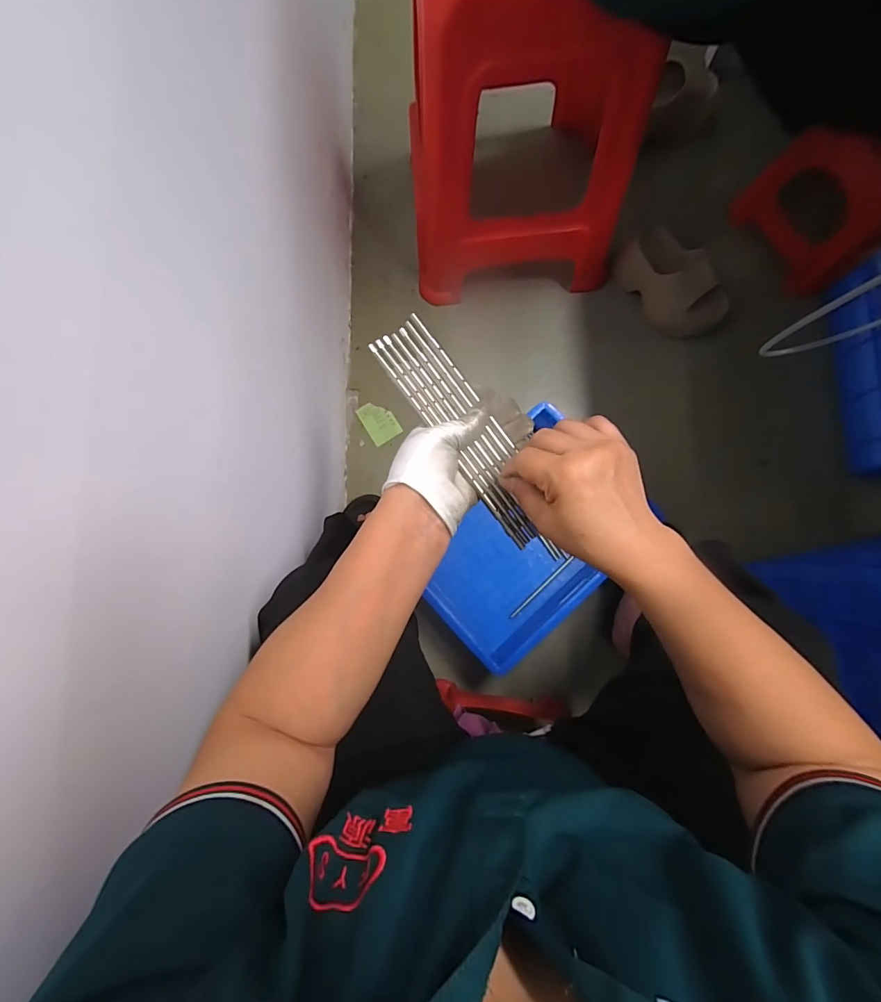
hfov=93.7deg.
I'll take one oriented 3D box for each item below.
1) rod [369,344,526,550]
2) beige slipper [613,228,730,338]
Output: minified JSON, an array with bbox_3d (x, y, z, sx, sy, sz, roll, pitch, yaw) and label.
[{"bbox_3d":[0.006,-0.045,0.354,0.006,0.006,0.215,-38,93,-2],"label":"rod"},{"bbox_3d":[0.450,-0.422,0.811,0.098,0.088,0.226,-36,83,-2],"label":"beige slipper"}]

